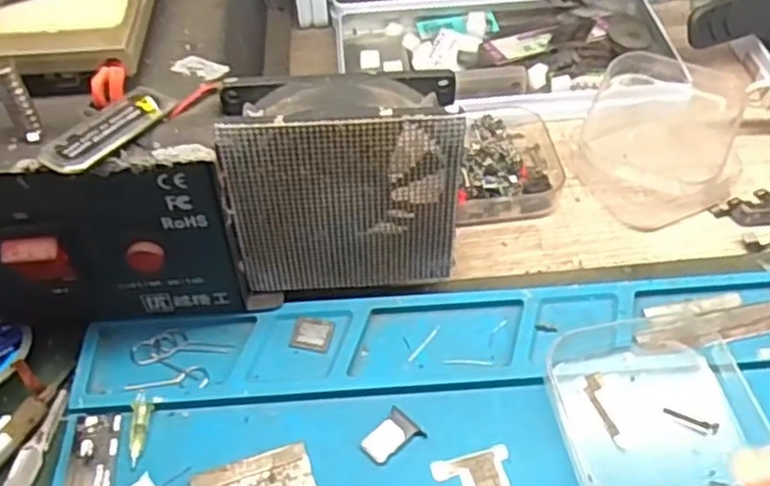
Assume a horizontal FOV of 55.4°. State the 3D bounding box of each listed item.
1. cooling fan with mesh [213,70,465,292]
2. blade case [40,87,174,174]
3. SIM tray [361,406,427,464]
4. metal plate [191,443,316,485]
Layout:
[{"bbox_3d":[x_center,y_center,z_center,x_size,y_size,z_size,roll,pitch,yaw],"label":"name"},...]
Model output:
[{"bbox_3d":[-0.013,-0.019,0.268,0.079,0.084,0.029,-5,49,-1],"label":"cooling fan with mesh"},{"bbox_3d":[-0.085,-0.035,0.228,0.015,0.007,0.044,25,55,23],"label":"blade case"},{"bbox_3d":[0.002,0.065,0.248,0.014,0.004,0.020,35,59,28],"label":"SIM tray"},{"bbox_3d":[-0.043,0.078,0.239,0.038,0.004,0.018,-17,51,-11],"label":"metal plate"}]

